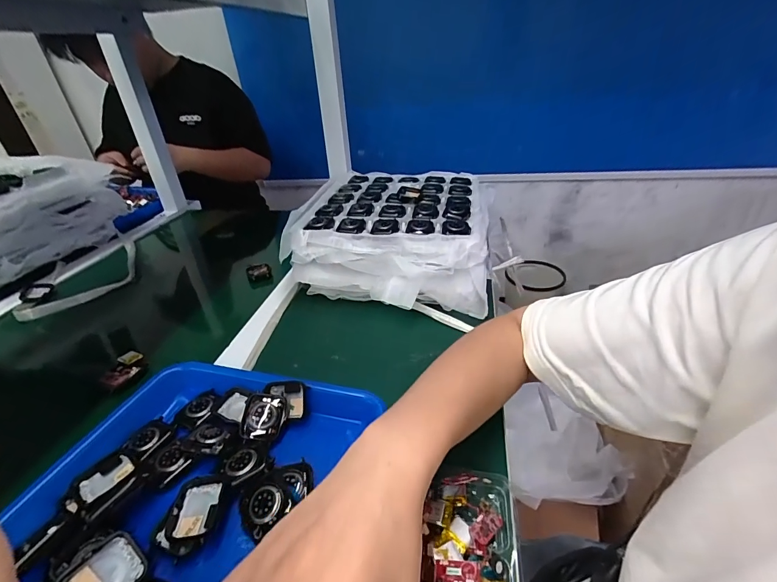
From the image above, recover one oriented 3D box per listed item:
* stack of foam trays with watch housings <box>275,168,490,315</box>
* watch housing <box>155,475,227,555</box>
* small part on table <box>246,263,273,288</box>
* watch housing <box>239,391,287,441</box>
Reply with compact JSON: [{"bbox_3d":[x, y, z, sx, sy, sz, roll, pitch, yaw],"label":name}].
[{"bbox_3d":[0.007,-0.086,0.600,0.278,0.116,0.258,3,32,11],"label":"stack of foam trays with watch housings"},{"bbox_3d":[-0.143,0.162,0.275,0.036,0.013,0.048,-4,32,1],"label":"watch housing"},{"bbox_3d":[-0.214,-0.027,0.630,0.038,0.023,0.045,-13,33,-14],"label":"small part on table"},{"bbox_3d":[-0.113,0.113,0.342,0.036,0.007,0.041,4,53,0],"label":"watch housing"}]

